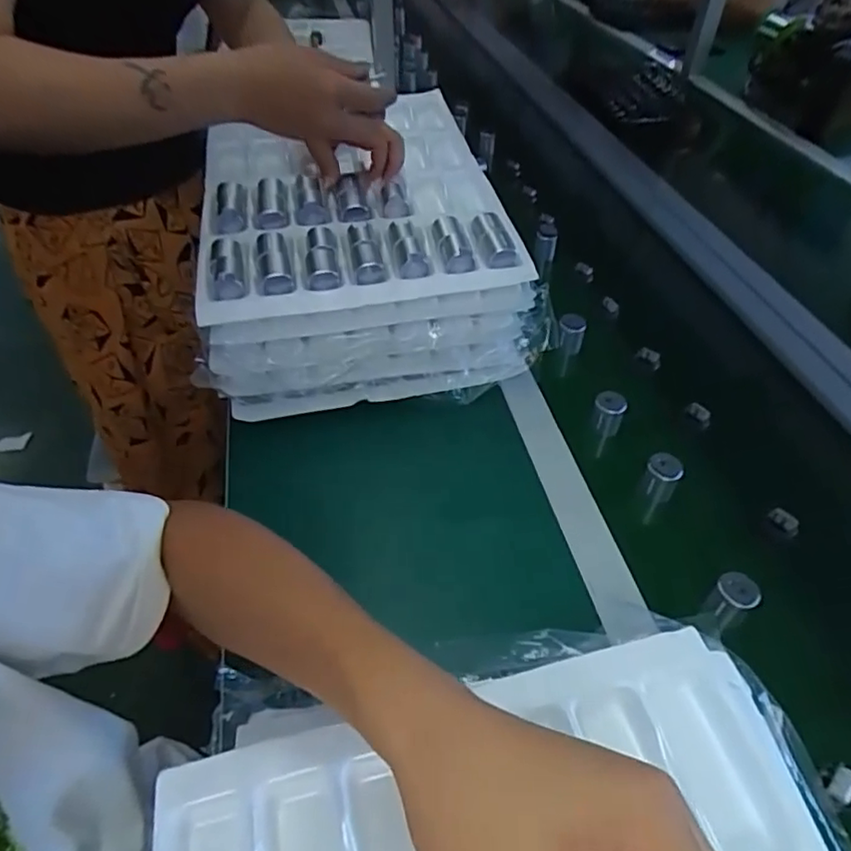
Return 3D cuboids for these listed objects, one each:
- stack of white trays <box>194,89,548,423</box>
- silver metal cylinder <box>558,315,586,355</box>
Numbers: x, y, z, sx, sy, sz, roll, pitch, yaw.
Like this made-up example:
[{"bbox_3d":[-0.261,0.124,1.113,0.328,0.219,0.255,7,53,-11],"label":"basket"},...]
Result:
[{"bbox_3d":[-0.082,-0.212,0.724,0.325,0.148,0.402,-8,48,-6],"label":"stack of white trays"},{"bbox_3d":[0.174,-0.110,0.720,0.030,0.043,0.027,6,48,6],"label":"silver metal cylinder"}]

